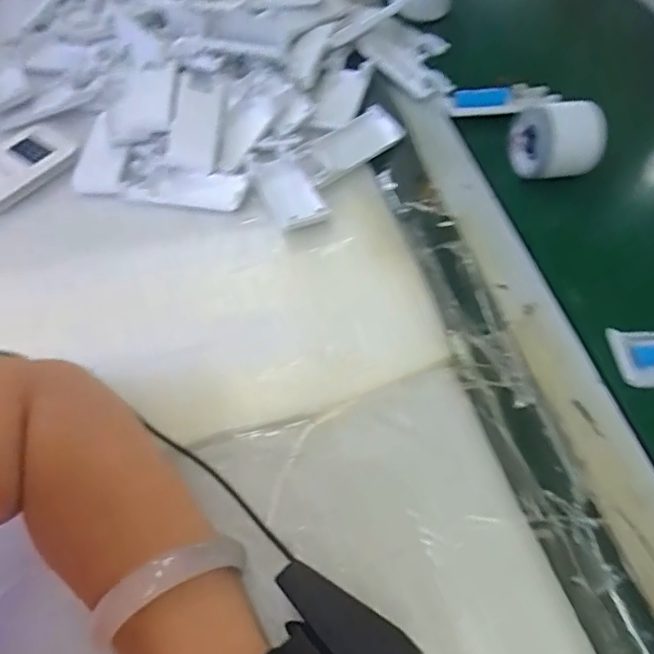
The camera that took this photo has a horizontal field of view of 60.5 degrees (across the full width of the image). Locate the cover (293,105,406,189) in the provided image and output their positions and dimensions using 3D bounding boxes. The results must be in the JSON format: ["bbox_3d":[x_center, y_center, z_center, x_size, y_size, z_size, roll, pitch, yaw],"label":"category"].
[{"bbox_3d":[0.019,-0.155,0.480,0.107,0.008,0.041,-37,77,-25],"label":"cover"}]

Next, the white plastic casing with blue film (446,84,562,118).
[{"bbox_3d":[0.167,-0.216,0.531,0.110,0.013,0.033,-7,55,-4],"label":"white plastic casing with blue film"}]

